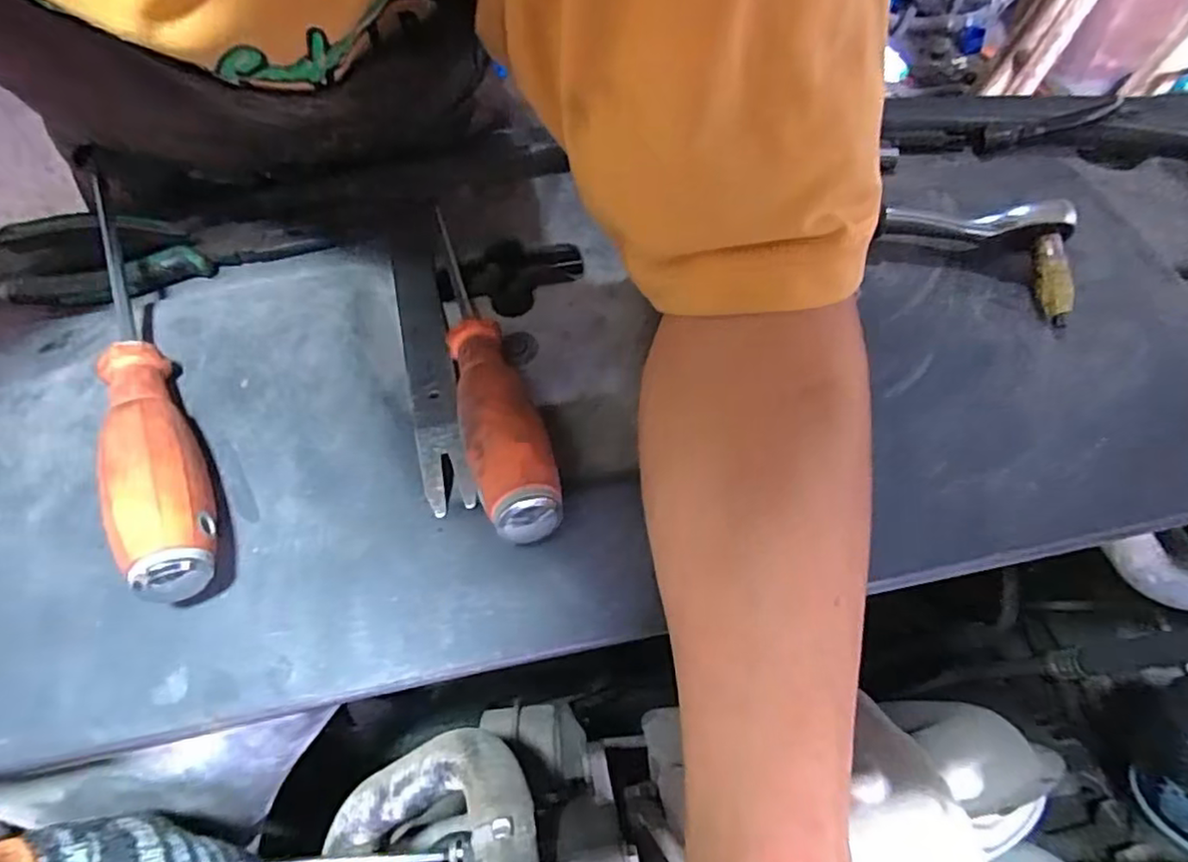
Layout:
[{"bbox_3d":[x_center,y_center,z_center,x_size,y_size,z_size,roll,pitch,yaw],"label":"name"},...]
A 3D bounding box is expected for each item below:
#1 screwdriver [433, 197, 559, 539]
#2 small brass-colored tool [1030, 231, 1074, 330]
[{"bbox_3d":[-0.055,-0.039,0.303,0.029,0.027,0.214,-17,45,-7],"label":"screwdriver"},{"bbox_3d":[0.205,-0.068,0.292,0.013,0.009,0.042,-1,79,1],"label":"small brass-colored tool"}]

